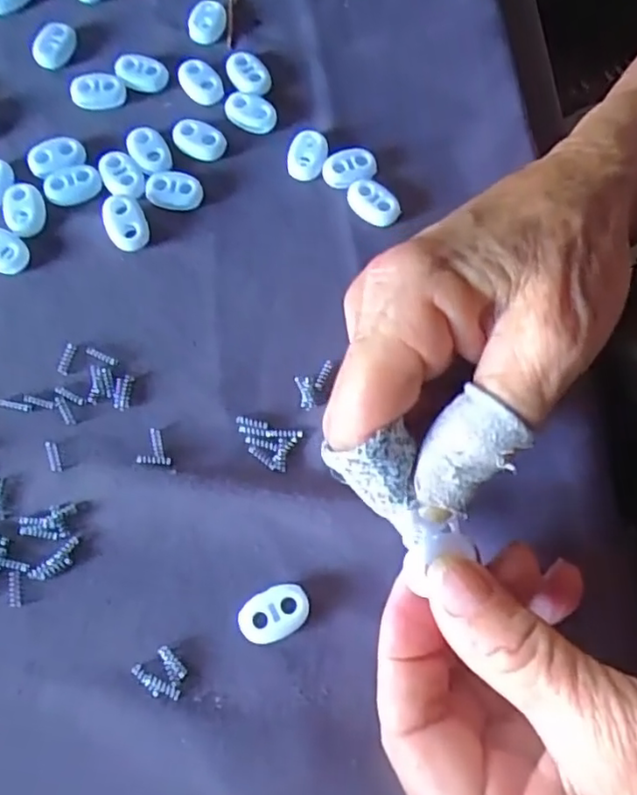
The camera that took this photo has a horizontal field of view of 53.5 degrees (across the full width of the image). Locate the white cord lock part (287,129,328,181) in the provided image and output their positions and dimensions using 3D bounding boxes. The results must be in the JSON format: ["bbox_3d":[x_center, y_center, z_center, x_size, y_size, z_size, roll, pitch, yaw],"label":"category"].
[{"bbox_3d":[-0.004,-0.100,0.260,0.015,0.008,0.022,3,71,1],"label":"white cord lock part"}]

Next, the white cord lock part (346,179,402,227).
[{"bbox_3d":[0.022,-0.078,0.255,0.022,0.007,0.012,43,76,13],"label":"white cord lock part"}]

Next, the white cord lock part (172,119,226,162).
[{"bbox_3d":[-0.049,-0.106,0.261,0.022,0.005,0.014,19,72,6],"label":"white cord lock part"}]

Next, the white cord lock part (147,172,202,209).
[{"bbox_3d":[-0.058,-0.083,0.252,0.022,0.005,0.015,4,71,1],"label":"white cord lock part"}]

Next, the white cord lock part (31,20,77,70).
[{"bbox_3d":[-0.113,-0.152,0.270,0.014,0.006,0.020,28,72,7],"label":"white cord lock part"}]

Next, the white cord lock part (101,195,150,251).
[{"bbox_3d":[-0.075,-0.068,0.245,0.016,0.005,0.022,-17,88,-5],"label":"white cord lock part"}]

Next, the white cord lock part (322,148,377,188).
[{"bbox_3d":[0.013,-0.093,0.259,0.021,0.008,0.014,-20,72,-7],"label":"white cord lock part"}]

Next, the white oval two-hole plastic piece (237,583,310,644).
[{"bbox_3d":[-0.015,0.070,0.205,0.023,0.005,0.015,-29,74,-10],"label":"white oval two-hole plastic piece"}]

